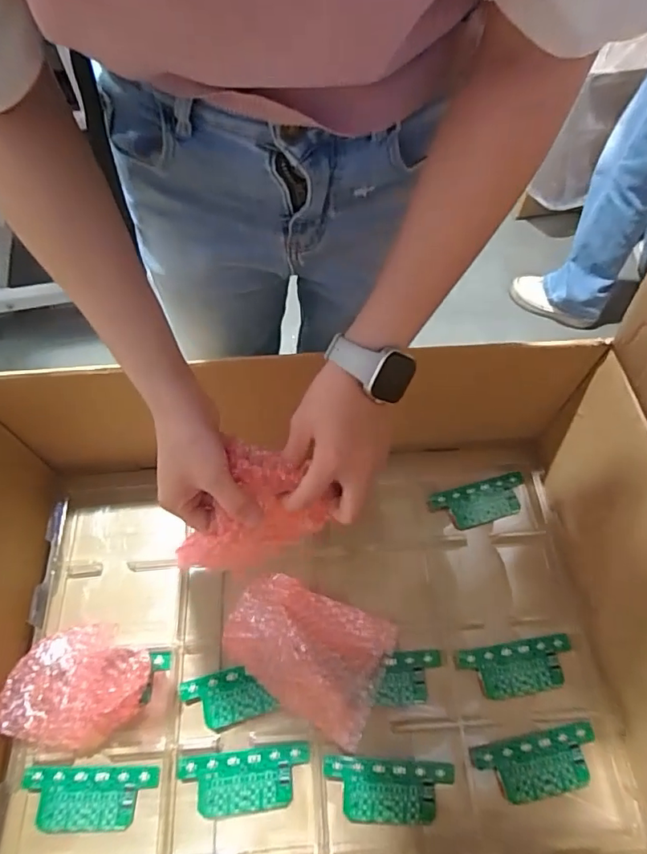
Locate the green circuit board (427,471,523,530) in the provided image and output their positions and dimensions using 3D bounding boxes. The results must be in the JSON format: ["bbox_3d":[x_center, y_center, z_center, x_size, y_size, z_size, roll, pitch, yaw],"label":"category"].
[{"bbox_3d":[0.214,0.102,0.676,0.135,0.008,0.056,-15,63,-9],"label":"green circuit board"}]

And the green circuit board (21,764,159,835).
[{"bbox_3d":[-0.241,0.382,0.512,0.131,0.009,0.055,0,62,-2],"label":"green circuit board"}]

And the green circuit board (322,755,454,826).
[{"bbox_3d":[0.068,0.377,0.518,0.132,0.007,0.056,3,62,0],"label":"green circuit board"}]

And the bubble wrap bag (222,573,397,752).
[{"bbox_3d":[-0.022,0.240,0.544,0.176,0.090,0.123,23,64,11],"label":"bubble wrap bag"}]

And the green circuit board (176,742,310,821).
[{"bbox_3d":[-0.084,0.371,0.521,0.135,0.009,0.057,-4,62,-4],"label":"green circuit board"}]

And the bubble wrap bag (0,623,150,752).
[{"bbox_3d":[-0.269,0.277,0.524,0.150,0.092,0.113,-15,63,-10],"label":"bubble wrap bag"}]

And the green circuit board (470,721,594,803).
[{"bbox_3d":[0.227,0.358,0.525,0.135,0.009,0.054,-9,63,-7],"label":"green circuit board"}]

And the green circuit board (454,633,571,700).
[{"bbox_3d":[0.225,0.278,0.575,0.134,0.008,0.052,-6,61,-8],"label":"green circuit board"}]

